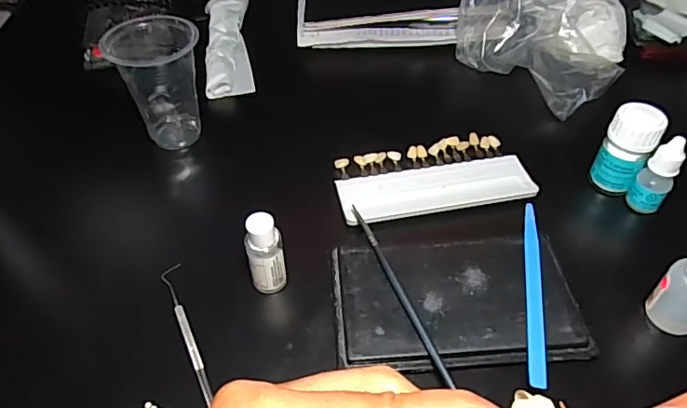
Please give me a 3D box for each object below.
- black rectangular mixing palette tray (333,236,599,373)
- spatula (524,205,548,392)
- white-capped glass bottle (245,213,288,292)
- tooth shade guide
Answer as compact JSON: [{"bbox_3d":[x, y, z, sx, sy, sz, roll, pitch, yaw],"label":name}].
[{"bbox_3d":[0.071,0.059,0.333,0.150,0.011,0.088,-3,48,-3],"label":"black rectangular mixing palette tray"},{"bbox_3d":[0.122,0.052,0.334,0.010,0.004,0.134,9,48,8],"label":"spatula"},{"bbox_3d":[-0.049,0.032,0.330,0.022,0.058,0.019,-10,49,-9],"label":"white-capped glass bottle"},{"bbox_3d":[0.070,-0.021,0.417,0.148,0.009,0.071,-9,48,-8],"label":"tooth shade guide"}]

